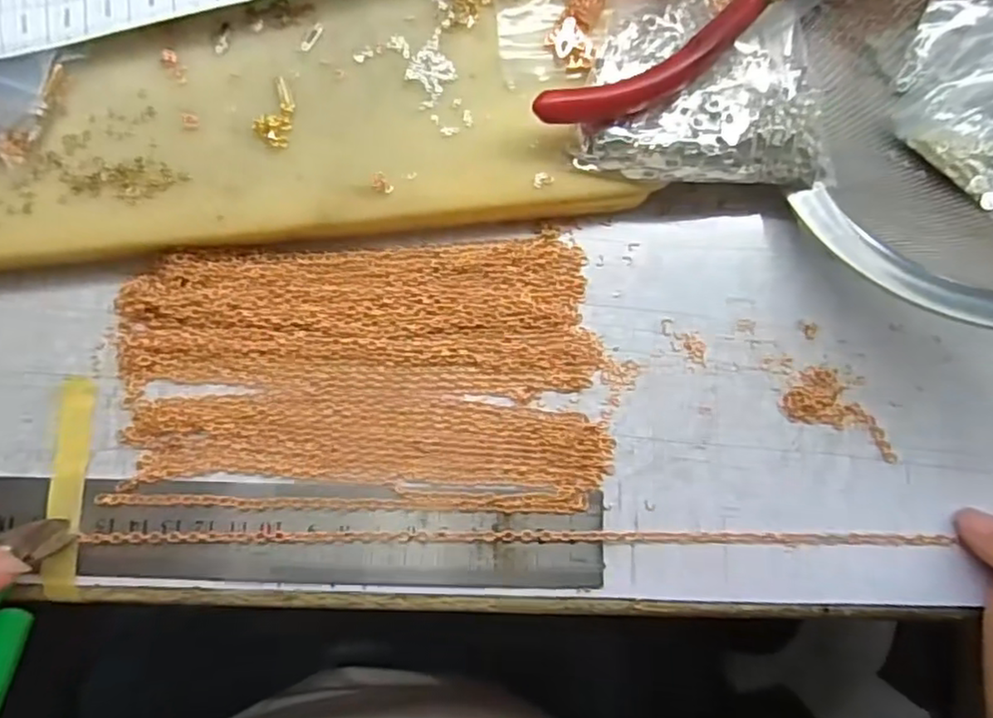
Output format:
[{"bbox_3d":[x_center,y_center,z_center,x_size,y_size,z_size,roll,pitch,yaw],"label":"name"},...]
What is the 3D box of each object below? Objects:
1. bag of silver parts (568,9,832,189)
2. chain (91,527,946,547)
[{"bbox_3d":[0.064,-0.081,0.194,0.076,0.014,0.054,2,83,-1],"label":"bag of silver parts"},{"bbox_3d":[0.006,0.055,0.199,0.259,0.004,0.005,0,90,0],"label":"chain"}]

